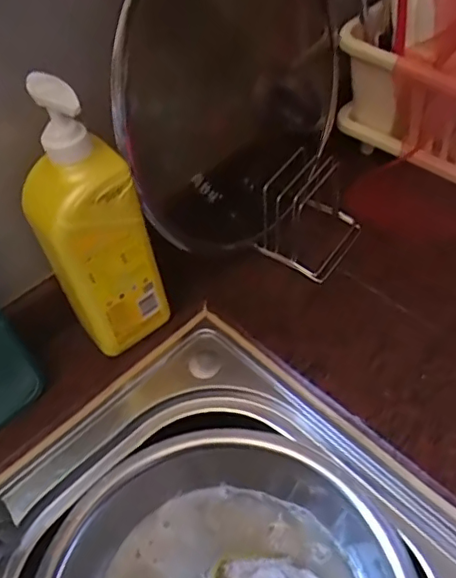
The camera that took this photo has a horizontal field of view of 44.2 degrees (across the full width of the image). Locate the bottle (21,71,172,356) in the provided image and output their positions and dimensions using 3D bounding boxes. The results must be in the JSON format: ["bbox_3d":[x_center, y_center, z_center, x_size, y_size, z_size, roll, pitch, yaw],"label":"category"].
[{"bbox_3d":[-0.118,-0.051,0.496,0.090,0.273,0.072,-26,52,-14],"label":"bottle"}]

